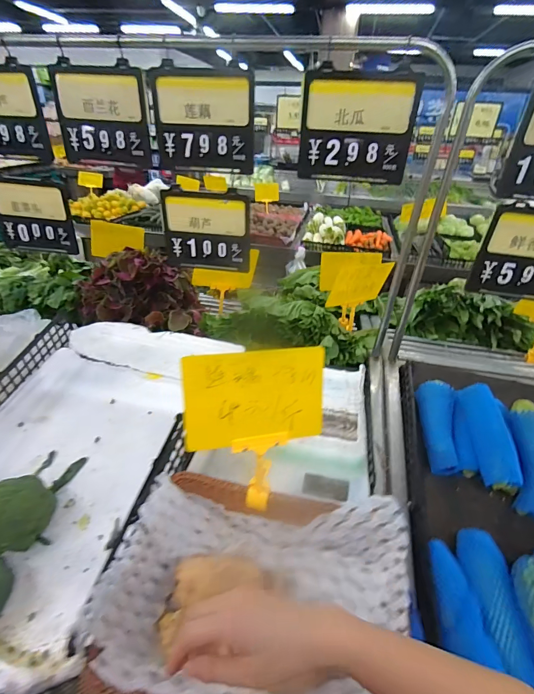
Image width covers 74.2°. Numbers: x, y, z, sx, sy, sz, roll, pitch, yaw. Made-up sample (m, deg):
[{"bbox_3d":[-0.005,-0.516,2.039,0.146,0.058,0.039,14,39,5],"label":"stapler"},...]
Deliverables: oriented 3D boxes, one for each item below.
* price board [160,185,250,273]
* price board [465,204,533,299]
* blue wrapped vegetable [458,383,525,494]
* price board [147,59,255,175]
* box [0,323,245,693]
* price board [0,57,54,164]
[{"bbox_3d":[-0.150,-0.285,0.874,0.216,0.189,0.016,7,32,7],"label":"price board"},{"bbox_3d":[0.573,-0.193,0.745,0.225,0.180,0.025,8,33,7],"label":"price board"},{"bbox_3d":[0.440,0.176,0.704,0.065,0.059,0.206,4,54,1],"label":"blue wrapped vegetable"},{"bbox_3d":[-0.135,-0.488,0.764,0.220,0.192,0.024,8,30,10],"label":"price board"},{"bbox_3d":[-0.372,0.193,0.711,0.438,0.139,0.690,10,33,10],"label":"box"},{"bbox_3d":[-0.639,-0.553,0.839,0.238,0.190,0.015,9,32,7],"label":"price board"}]

